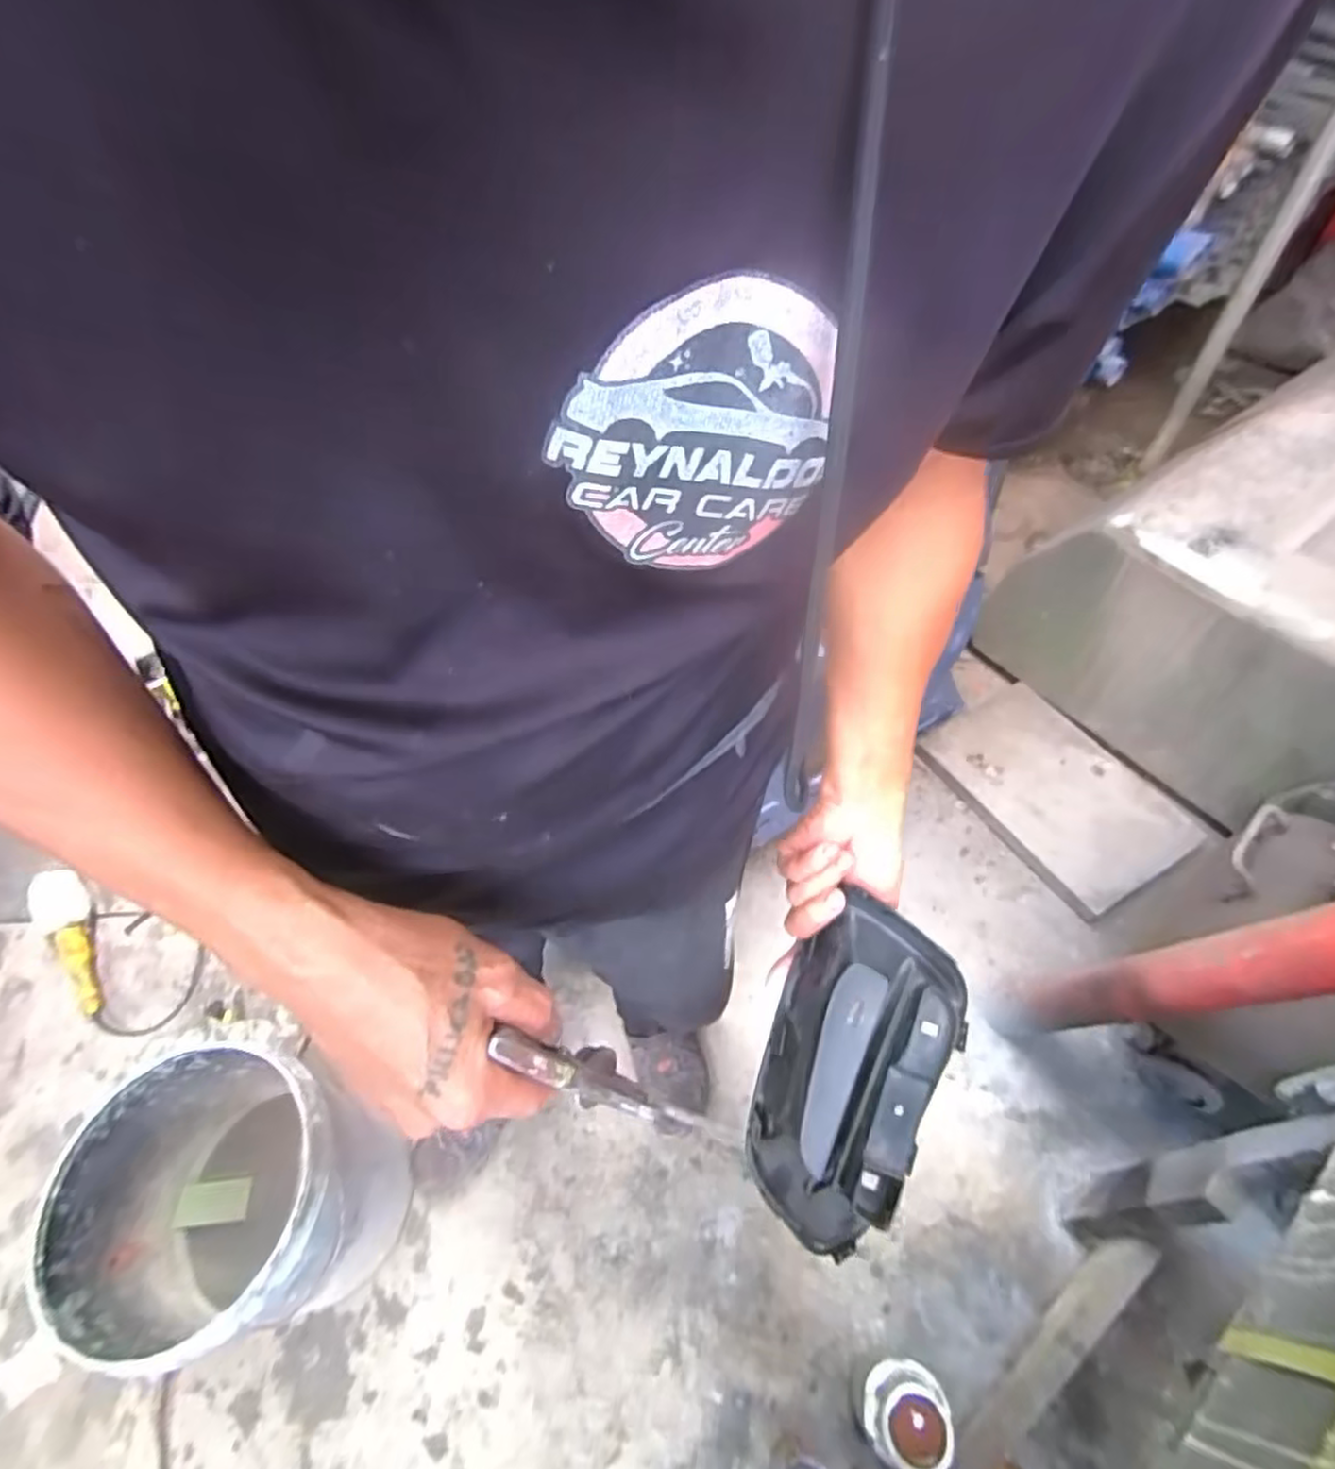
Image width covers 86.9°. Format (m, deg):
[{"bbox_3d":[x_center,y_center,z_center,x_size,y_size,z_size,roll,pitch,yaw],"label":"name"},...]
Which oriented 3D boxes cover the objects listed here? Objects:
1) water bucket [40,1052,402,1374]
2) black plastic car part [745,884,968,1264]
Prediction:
[{"bbox_3d":[-0.532,0.592,0.904,0.294,0.294,0.296,-2,55,3],"label":"water bucket"},{"bbox_3d":[0.132,0.269,0.519,0.122,0.073,0.286,15,101,11],"label":"black plastic car part"}]

